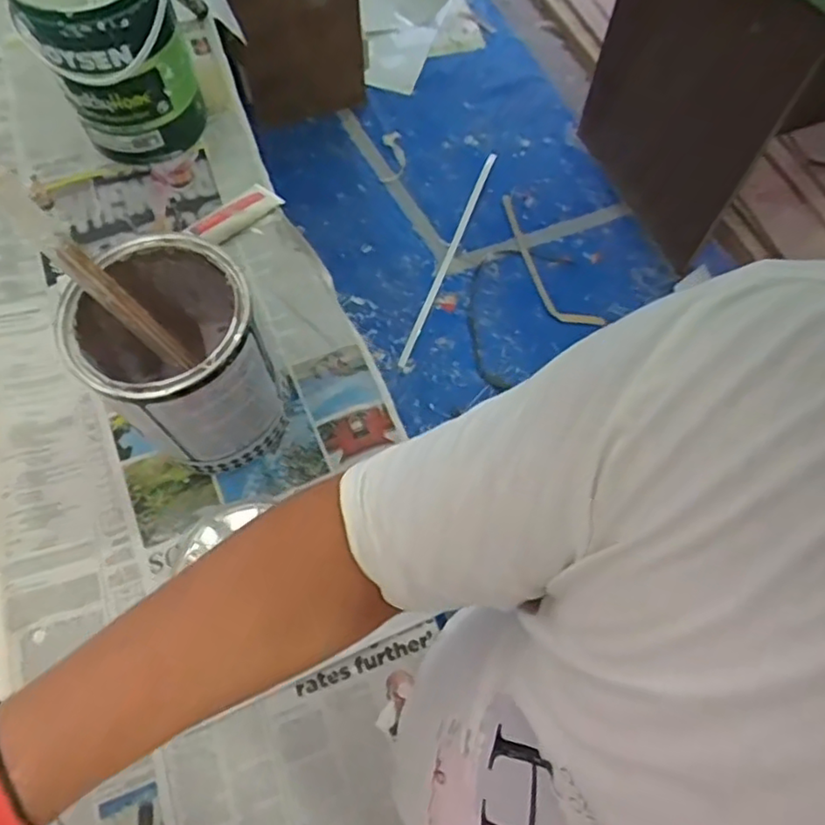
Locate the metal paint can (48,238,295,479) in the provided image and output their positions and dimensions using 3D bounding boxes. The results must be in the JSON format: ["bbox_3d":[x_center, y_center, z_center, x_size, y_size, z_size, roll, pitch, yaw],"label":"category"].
[{"bbox_3d":[-0.225,-0.052,0.635,0.158,0.205,0.179,-28,69,-12],"label":"metal paint can"}]

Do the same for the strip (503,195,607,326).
[{"bbox_3d":[0.372,-0.441,1.858,0.125,0.029,0.526,-27,69,-12],"label":"strip"}]

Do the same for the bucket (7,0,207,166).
[{"bbox_3d":[-0.378,-0.456,0.798,0.160,0.226,0.167,0,66,0],"label":"bucket"}]

